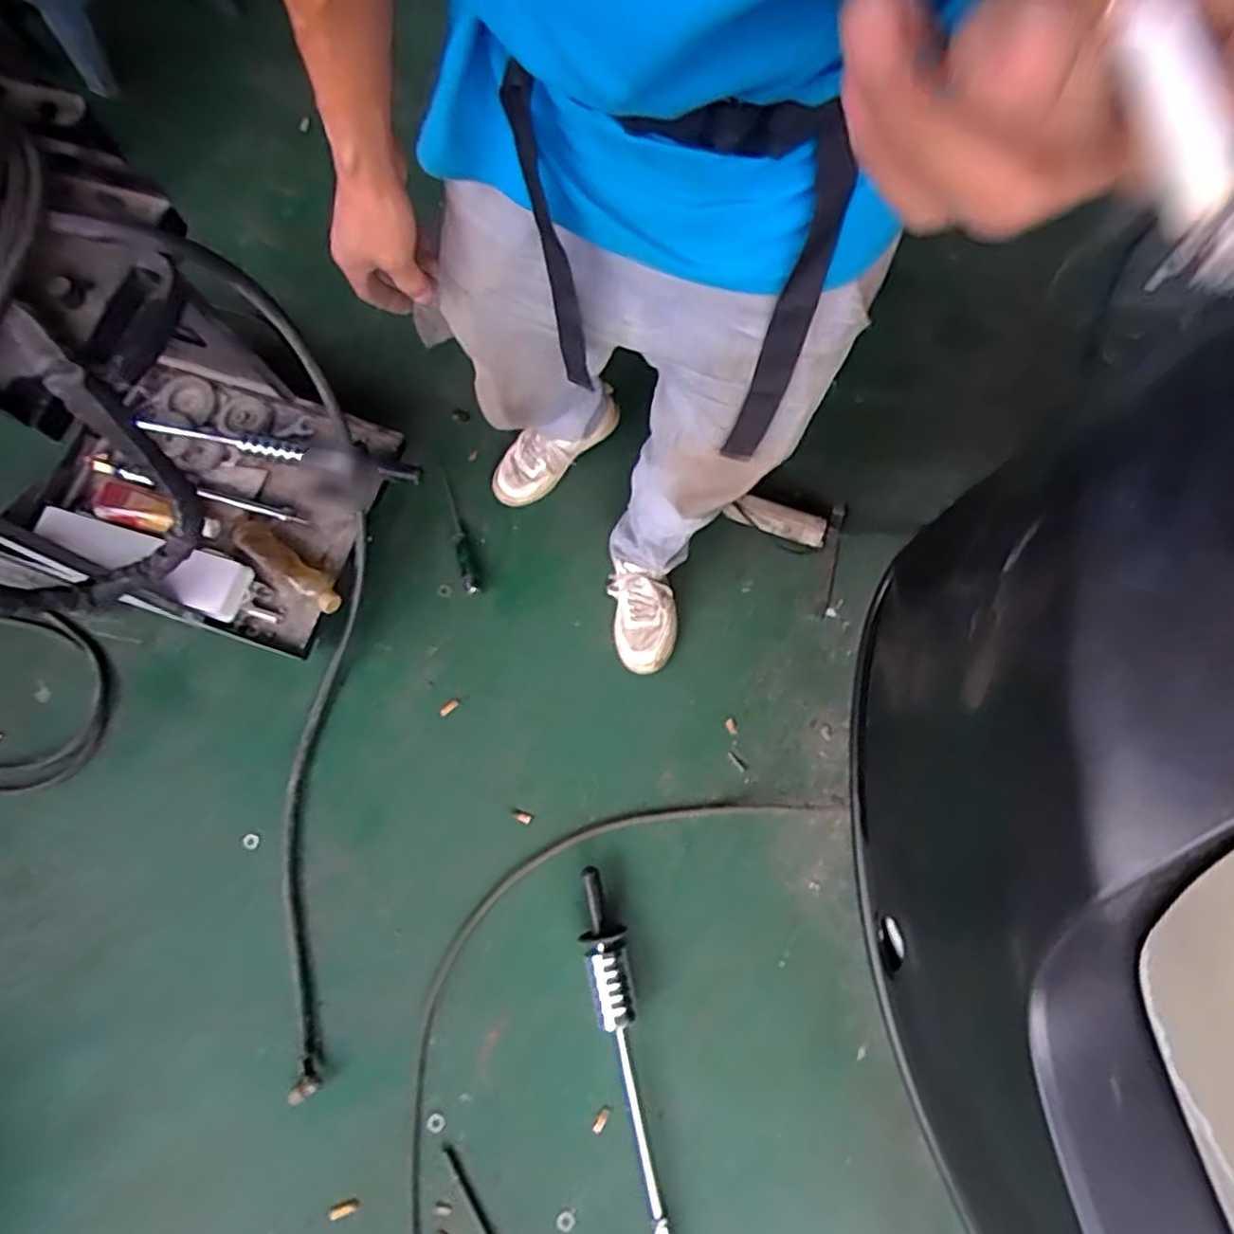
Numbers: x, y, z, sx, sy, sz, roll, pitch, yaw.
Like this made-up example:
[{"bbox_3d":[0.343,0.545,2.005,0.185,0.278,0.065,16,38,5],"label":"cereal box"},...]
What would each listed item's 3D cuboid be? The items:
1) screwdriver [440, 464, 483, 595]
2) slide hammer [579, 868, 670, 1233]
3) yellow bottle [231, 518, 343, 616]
[{"bbox_3d":[-0.275,-0.147,1.230,0.031,0.029,0.221,-19,76,-5],"label":"screwdriver"},{"bbox_3d":[0.033,0.689,1.020,0.064,0.055,0.638,-14,75,-3],"label":"slide hammer"},{"bbox_3d":[-0.513,-0.082,1.111,0.210,0.052,0.059,37,78,9],"label":"yellow bottle"}]

